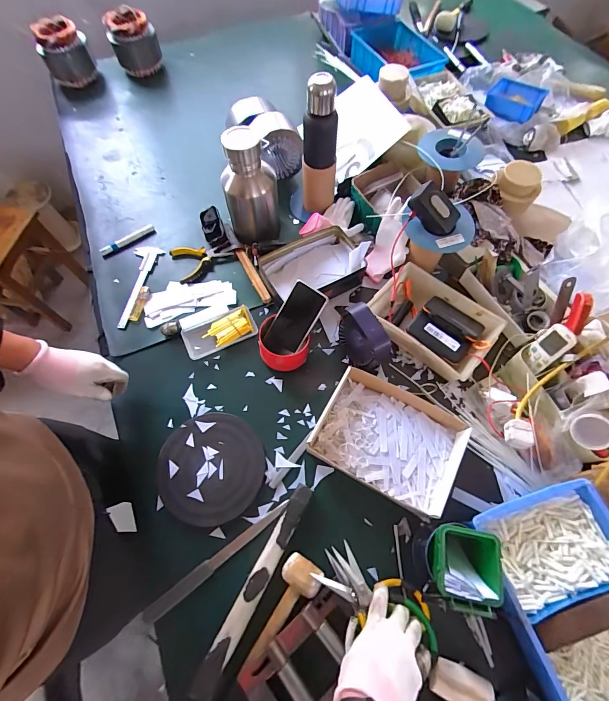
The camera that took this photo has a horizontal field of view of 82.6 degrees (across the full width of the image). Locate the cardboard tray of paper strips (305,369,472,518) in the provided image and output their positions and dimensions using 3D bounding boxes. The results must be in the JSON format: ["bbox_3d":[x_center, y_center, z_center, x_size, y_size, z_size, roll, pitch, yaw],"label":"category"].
[{"bbox_3d":[0.155,0.163,0.636,0.246,0.063,0.177,27,68,12],"label":"cardboard tray of paper strips"}]

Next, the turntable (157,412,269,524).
[{"bbox_3d":[-0.171,0.215,0.643,0.188,0.015,0.190,0,65,0],"label":"turntable"}]

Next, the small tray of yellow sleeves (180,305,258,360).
[{"bbox_3d":[-0.185,-0.039,0.755,0.153,0.019,0.075,-22,67,-10],"label":"small tray of yellow sleeves"}]

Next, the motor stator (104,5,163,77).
[{"bbox_3d":[-0.549,-0.993,1.128,0.136,0.134,0.148,-28,68,-12],"label":"motor stator"}]

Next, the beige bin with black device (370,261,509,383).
[{"bbox_3d":[0.270,-0.060,0.746,0.245,0.063,0.186,40,71,17],"label":"beige bin with black device"}]

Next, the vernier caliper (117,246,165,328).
[{"bbox_3d":[-0.405,-0.158,0.816,0.068,0.008,0.225,12,66,6],"label":"vernier caliper"}]

